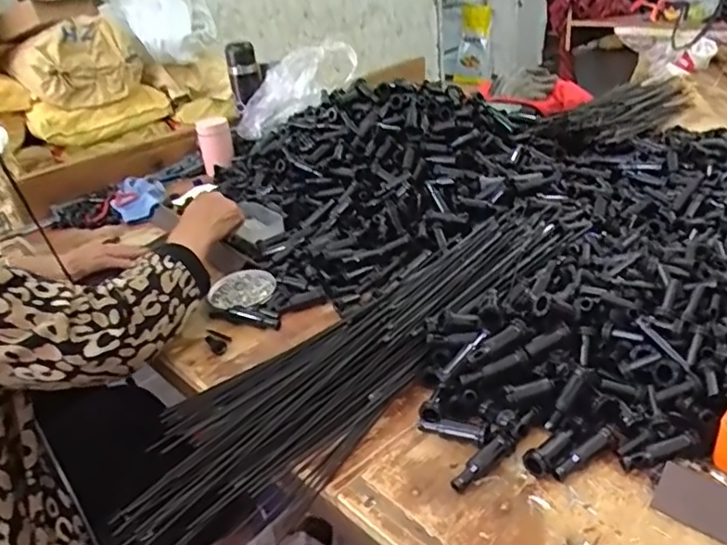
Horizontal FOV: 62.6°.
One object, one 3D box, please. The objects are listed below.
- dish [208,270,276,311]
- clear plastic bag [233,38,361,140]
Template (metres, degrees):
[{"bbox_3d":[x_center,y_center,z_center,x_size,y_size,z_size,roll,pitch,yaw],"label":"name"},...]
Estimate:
[{"bbox_3d":[-0.170,0.023,0.833,0.090,0.017,0.086,-4,33,3],"label":"dish"},{"bbox_3d":[-0.151,-0.383,1.233,0.291,0.093,0.113,-33,34,6],"label":"clear plastic bag"}]

